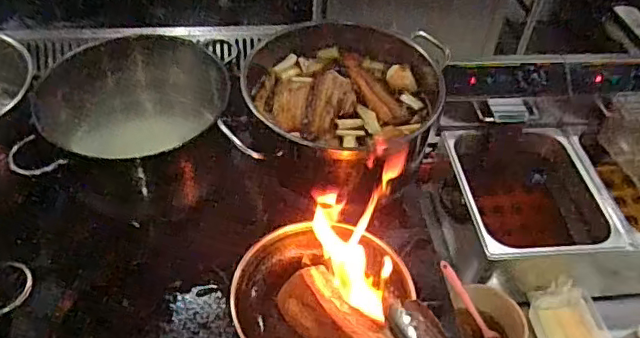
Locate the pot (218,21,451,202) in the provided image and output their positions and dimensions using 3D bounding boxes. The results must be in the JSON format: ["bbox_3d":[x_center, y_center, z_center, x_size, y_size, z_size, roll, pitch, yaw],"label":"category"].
[{"bbox_3d":[0.031,-0.100,0.917,0.307,0.142,0.326,2,46,-2],"label":"pot"}]

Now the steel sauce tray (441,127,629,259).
[{"bbox_3d":[0.394,0.072,1.102,0.251,0.135,0.298,-3,47,-7],"label":"steel sauce tray"}]

